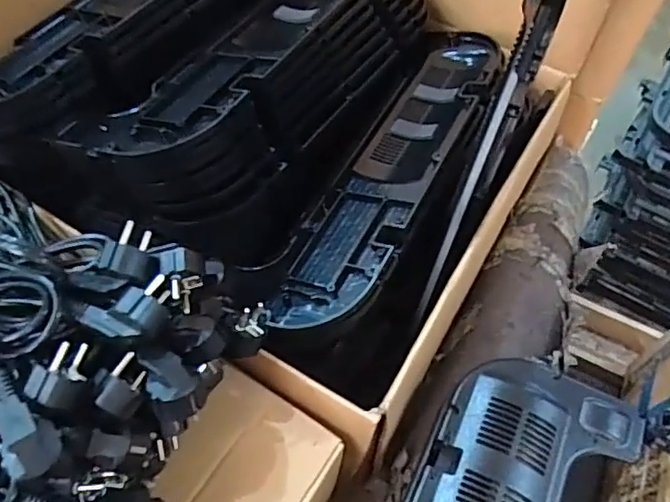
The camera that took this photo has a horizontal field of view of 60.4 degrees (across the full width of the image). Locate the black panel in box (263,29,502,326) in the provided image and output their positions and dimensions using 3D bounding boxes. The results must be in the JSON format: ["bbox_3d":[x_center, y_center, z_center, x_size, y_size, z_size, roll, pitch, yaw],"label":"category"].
[{"bbox_3d":[0.073,-0.104,0.628,0.113,0.028,0.467,9,51,33],"label":"black panel in box"}]

